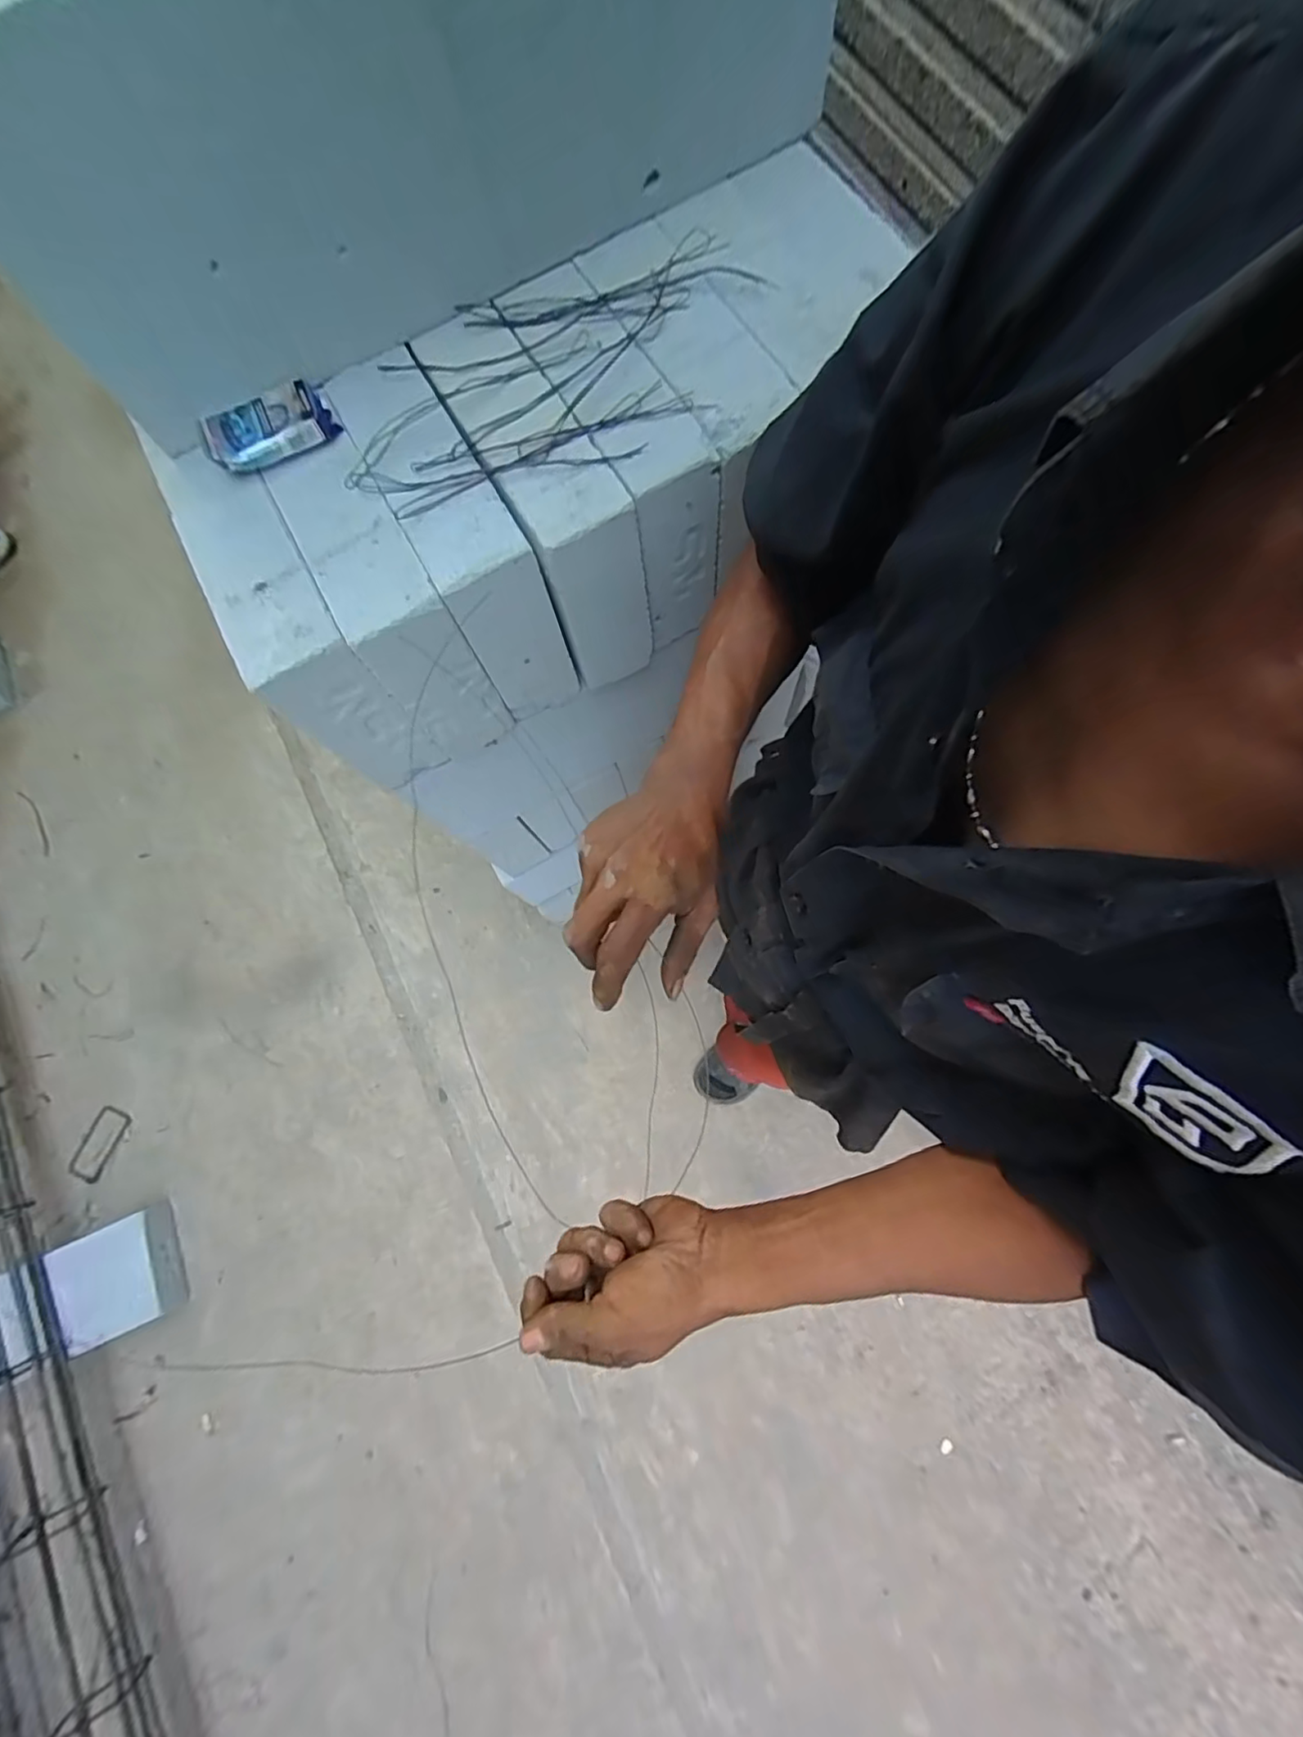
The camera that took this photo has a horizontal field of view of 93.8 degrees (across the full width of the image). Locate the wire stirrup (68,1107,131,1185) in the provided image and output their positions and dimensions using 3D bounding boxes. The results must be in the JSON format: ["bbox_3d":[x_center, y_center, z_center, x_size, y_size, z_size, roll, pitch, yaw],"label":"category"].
[{"bbox_3d":[-1.202,0.599,1.331,0.078,0.014,0.141,16,78,5],"label":"wire stirrup"}]

